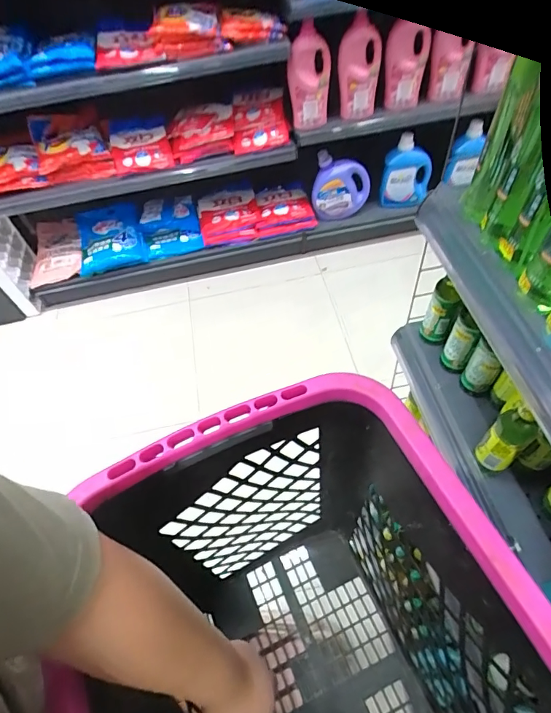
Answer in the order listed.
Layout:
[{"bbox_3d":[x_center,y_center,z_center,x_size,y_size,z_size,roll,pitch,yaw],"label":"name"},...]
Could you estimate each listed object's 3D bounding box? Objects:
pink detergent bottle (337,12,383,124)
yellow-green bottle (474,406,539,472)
[{"bbox_3d":[0.285,-1.015,1.505,0.148,0.296,0.068,-9,45,-5],"label":"pink detergent bottle"},{"bbox_3d":[0.256,0.088,0.468,0.036,0.112,0.040,-30,57,-14],"label":"yellow-green bottle"}]

